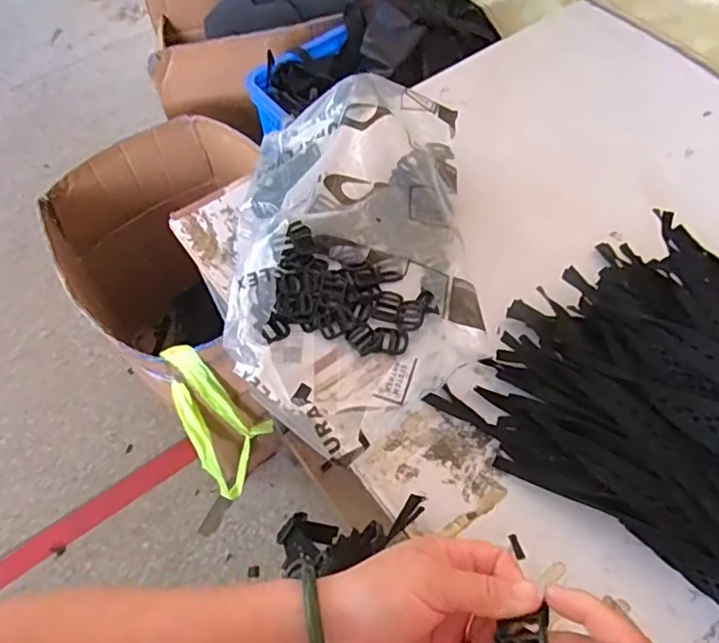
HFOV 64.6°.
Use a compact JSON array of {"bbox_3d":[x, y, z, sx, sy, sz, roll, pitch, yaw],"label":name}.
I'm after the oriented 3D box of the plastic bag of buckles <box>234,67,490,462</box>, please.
[{"bbox_3d":[-0.009,-0.069,0.558,0.233,0.102,0.389,-1,58,2],"label":"plastic bag of buckles"}]

